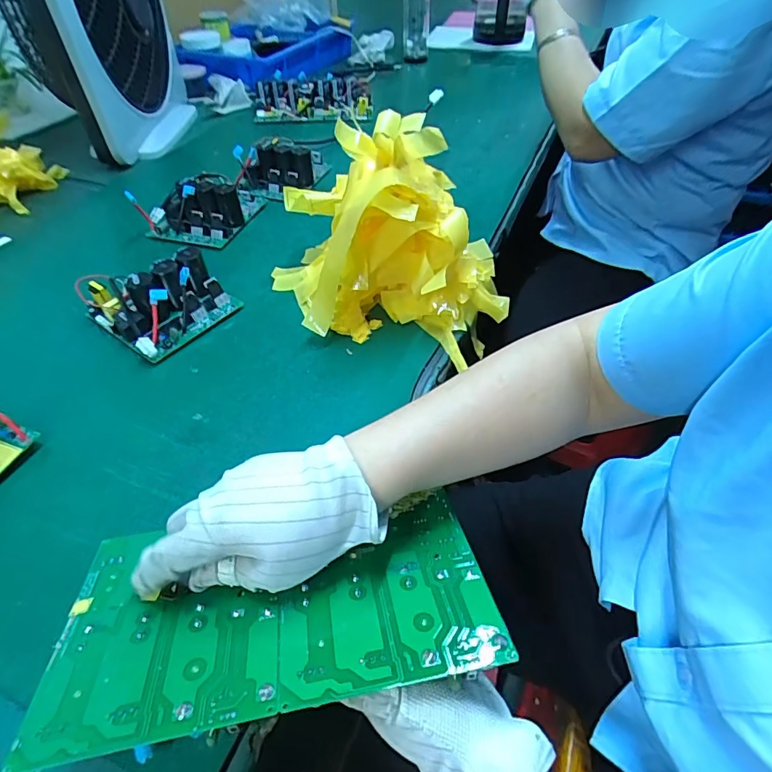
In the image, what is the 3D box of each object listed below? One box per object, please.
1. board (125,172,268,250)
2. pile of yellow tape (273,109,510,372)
[{"bbox_3d":[-0.259,-0.266,0.672,0.129,0.058,0.151,12,49,13],"label":"board"},{"bbox_3d":[-0.004,-0.166,0.490,0.274,0.174,0.186,8,49,9],"label":"pile of yellow tape"}]

